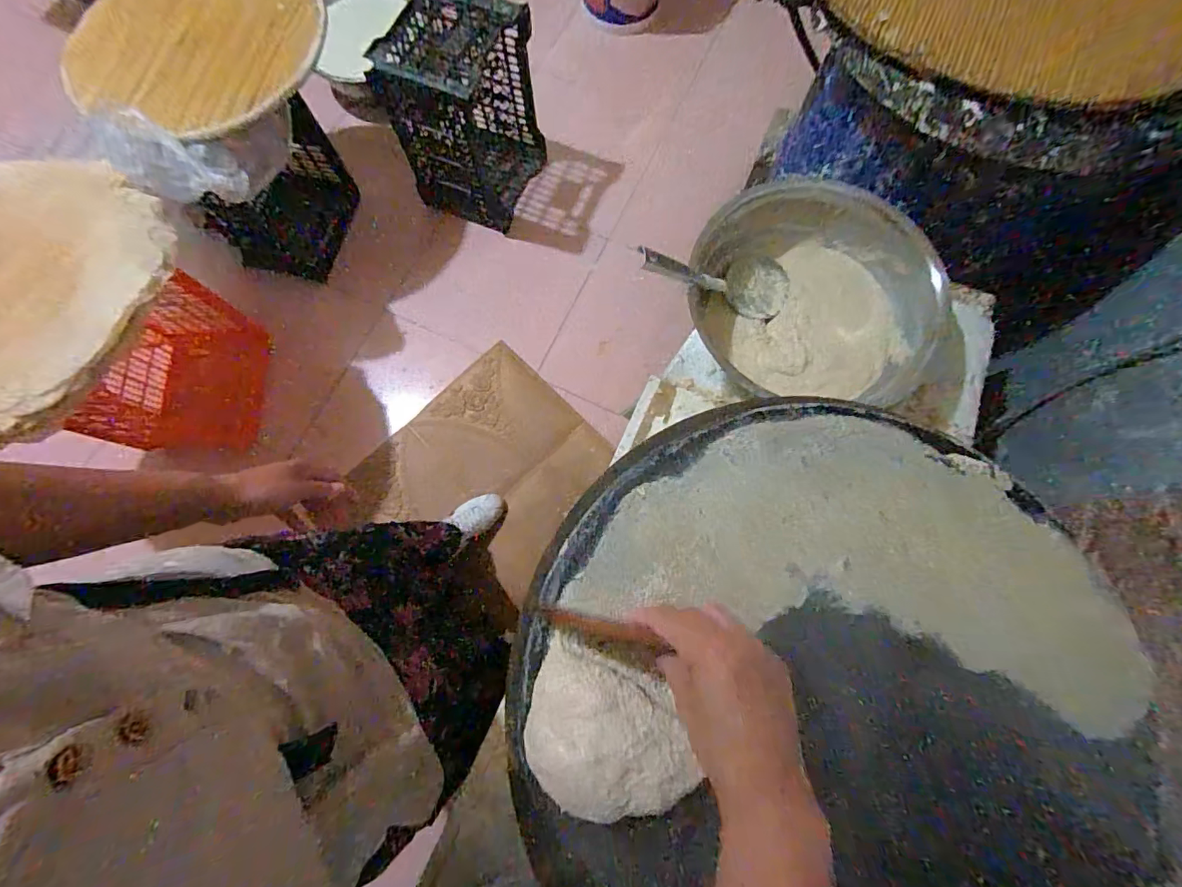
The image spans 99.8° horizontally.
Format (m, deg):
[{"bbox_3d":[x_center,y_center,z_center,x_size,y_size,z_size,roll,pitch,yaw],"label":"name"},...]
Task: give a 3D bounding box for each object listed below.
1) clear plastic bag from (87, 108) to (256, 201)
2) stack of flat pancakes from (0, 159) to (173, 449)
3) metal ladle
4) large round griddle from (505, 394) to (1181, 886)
[{"bbox_3d":[-0.776,-0.515,0.923,0.233,0.075,0.127,14,75,-25],"label":"clear plastic bag"},{"bbox_3d":[-1.053,-0.252,0.884,0.322,0.041,0.580,34,90,-33],"label":"stack of flat pancakes"},{"bbox_3d":[0.189,-0.245,0.739,0.283,0.077,0.093,-4,73,-40],"label":"metal ladle"},{"bbox_3d":[0.199,0.194,0.405,0.504,0.052,0.481,0,76,0],"label":"large round griddle"}]

